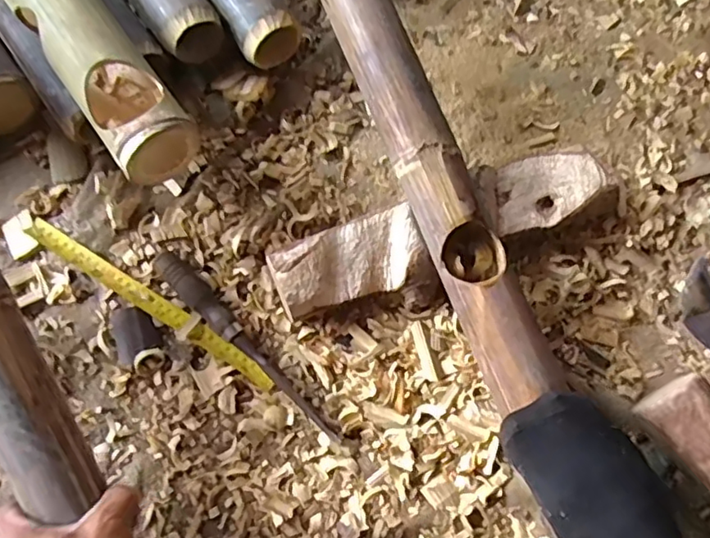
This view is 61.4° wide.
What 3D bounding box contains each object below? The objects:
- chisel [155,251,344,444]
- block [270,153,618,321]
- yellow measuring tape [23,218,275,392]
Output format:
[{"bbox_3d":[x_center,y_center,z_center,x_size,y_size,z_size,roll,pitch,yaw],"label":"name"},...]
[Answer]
[{"bbox_3d":[-0.105,0.074,0.563,0.026,0.025,0.240,-41,78,-9],"label":"chisel"},{"bbox_3d":[0.081,-0.028,0.565,0.318,0.058,0.097,-23,75,-5],"label":"block"},{"bbox_3d":[-0.204,0.031,0.586,0.294,0.007,0.020,31,77,9],"label":"yellow measuring tape"}]

